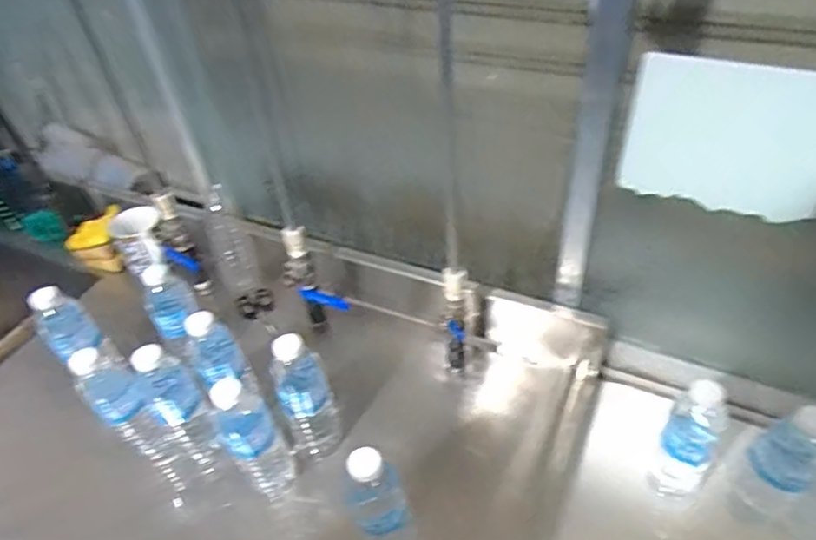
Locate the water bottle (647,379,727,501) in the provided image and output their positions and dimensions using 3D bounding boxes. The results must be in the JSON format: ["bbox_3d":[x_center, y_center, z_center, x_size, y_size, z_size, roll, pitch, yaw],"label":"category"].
[{"bbox_3d":[0.331,0.205,0.696,0.059,0.192,0.061,-3,43,3],"label":"water bottle"}]

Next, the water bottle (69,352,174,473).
[{"bbox_3d":[-0.358,0.189,0.750,0.056,0.209,0.063,-35,50,-28],"label":"water bottle"}]

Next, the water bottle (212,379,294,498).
[{"bbox_3d":[-0.185,0.204,0.708,0.067,0.206,0.059,-20,45,-16],"label":"water bottle"}]

